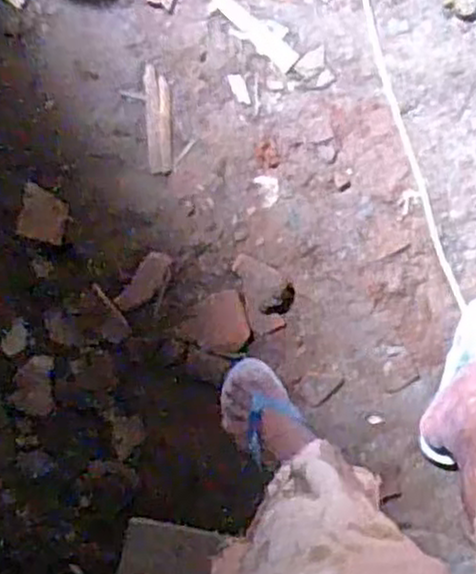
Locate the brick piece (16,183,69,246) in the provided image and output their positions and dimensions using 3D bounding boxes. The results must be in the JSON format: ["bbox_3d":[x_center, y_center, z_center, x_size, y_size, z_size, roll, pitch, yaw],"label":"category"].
[{"bbox_3d":[-0.265,-0.098,1.038,0.062,0.013,0.073,13,94,-5],"label":"brick piece"}]

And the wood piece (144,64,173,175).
[{"bbox_3d":[-0.110,-0.233,1.062,0.035,0.006,0.144,-2,96,-4],"label":"wood piece"}]

